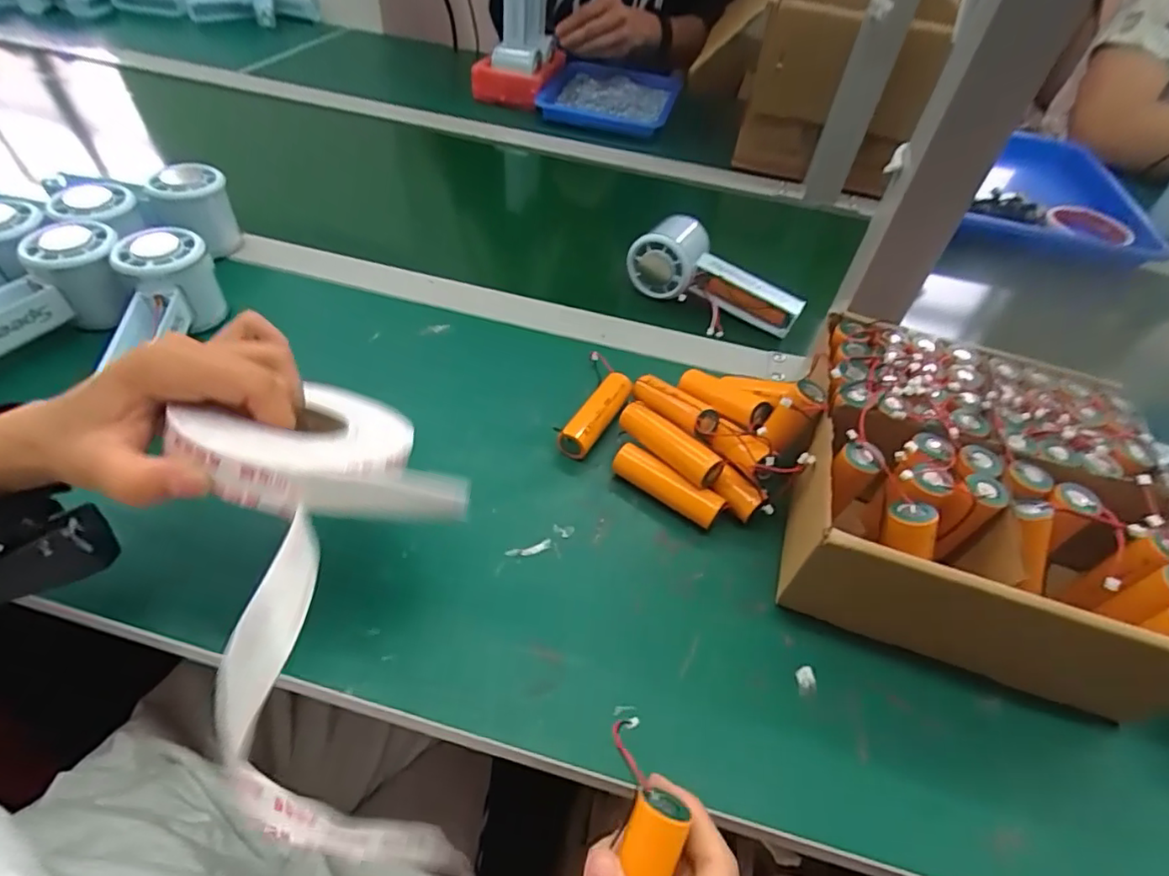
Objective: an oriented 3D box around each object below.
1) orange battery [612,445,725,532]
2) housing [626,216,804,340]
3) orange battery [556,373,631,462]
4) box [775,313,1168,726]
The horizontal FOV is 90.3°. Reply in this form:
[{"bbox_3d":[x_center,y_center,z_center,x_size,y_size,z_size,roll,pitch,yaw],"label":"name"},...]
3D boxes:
[{"bbox_3d":[0.050,0.029,0.363,0.073,0.022,0.016,31,54,21],"label":"orange battery"},{"bbox_3d":[0.114,-0.139,0.506,0.143,0.059,0.073,38,56,25],"label":"housing"},{"bbox_3d":[0.009,-0.015,0.398,0.020,0.025,0.070,27,52,18],"label":"orange battery"},{"bbox_3d":[0.223,0.031,0.343,0.191,0.077,0.202,14,49,8],"label":"box"}]

